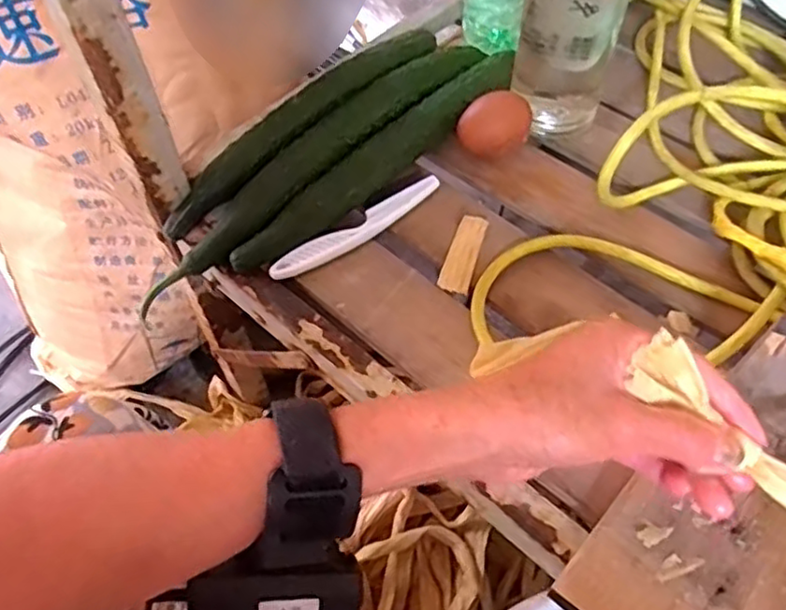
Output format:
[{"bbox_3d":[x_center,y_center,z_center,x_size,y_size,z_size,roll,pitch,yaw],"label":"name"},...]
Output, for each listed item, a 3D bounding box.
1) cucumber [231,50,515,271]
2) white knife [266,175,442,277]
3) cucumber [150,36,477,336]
[{"bbox_3d":[-0.003,-0.107,0.480,0.263,0.028,0.034,-41,65,-21],"label":"cucumber"},{"bbox_3d":[-0.022,-0.053,0.459,0.134,0.011,0.019,-34,62,-18],"label":"white knife"},{"bbox_3d":[-0.051,-0.103,0.480,0.030,0.032,0.312,38,66,23],"label":"cucumber"}]

